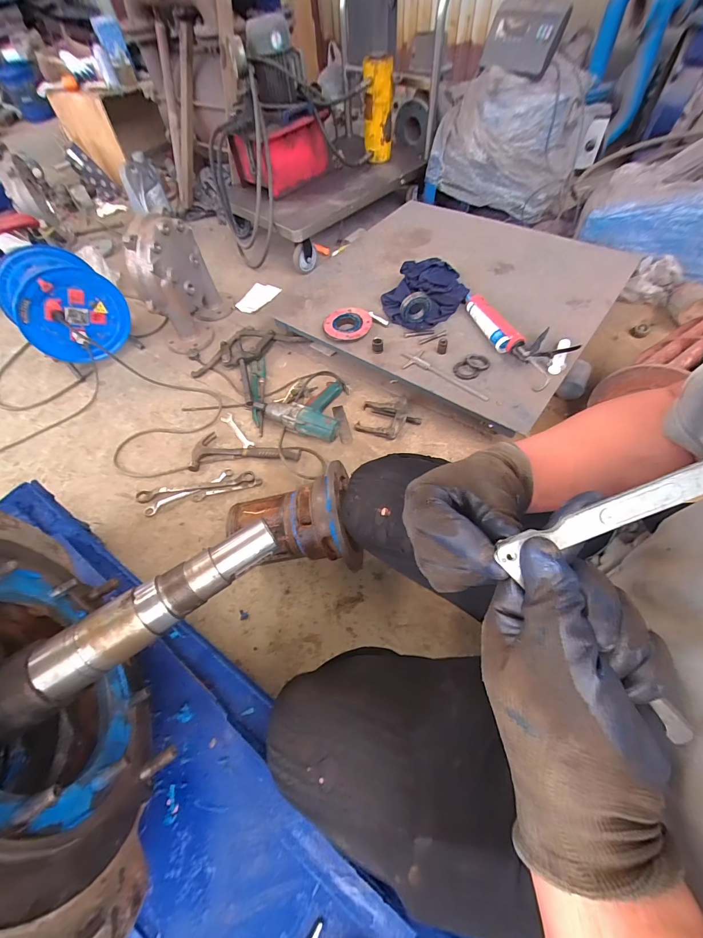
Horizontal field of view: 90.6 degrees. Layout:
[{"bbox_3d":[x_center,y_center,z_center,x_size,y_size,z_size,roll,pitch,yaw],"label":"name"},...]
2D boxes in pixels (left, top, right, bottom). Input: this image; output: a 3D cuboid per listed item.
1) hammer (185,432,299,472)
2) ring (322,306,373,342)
[{"bbox_3d":[-0.312,-0.069,1.031,0.316,0.036,0.130,-7,58,0],"label":"hammer"},{"bbox_3d":[-0.014,-0.475,1.137,0.155,0.031,0.161,-2,58,3],"label":"ring"}]

